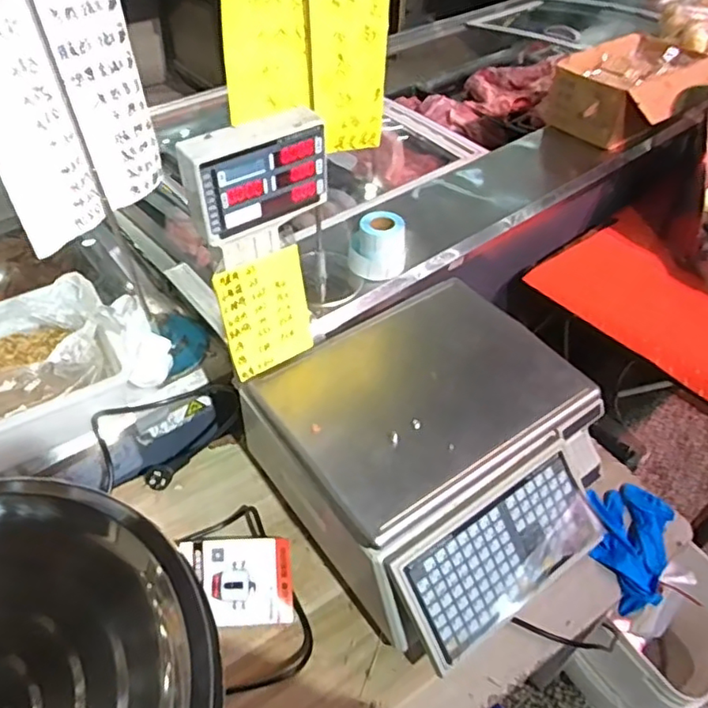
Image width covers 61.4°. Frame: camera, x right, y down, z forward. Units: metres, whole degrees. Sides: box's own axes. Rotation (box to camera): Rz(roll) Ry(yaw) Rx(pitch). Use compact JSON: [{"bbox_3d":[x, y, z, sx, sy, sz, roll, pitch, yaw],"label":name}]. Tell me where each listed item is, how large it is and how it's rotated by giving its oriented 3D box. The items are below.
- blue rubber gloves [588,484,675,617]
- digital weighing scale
[{"bbox_3d":[0.367,0.252,0.810,0.108,0.025,0.180,22,50,18],"label":"blue rubber gloves"},{"bbox_3d":[0.102,0.013,0.682,0.357,0.442,0.429,-29,53,-25],"label":"digital weighing scale"}]

